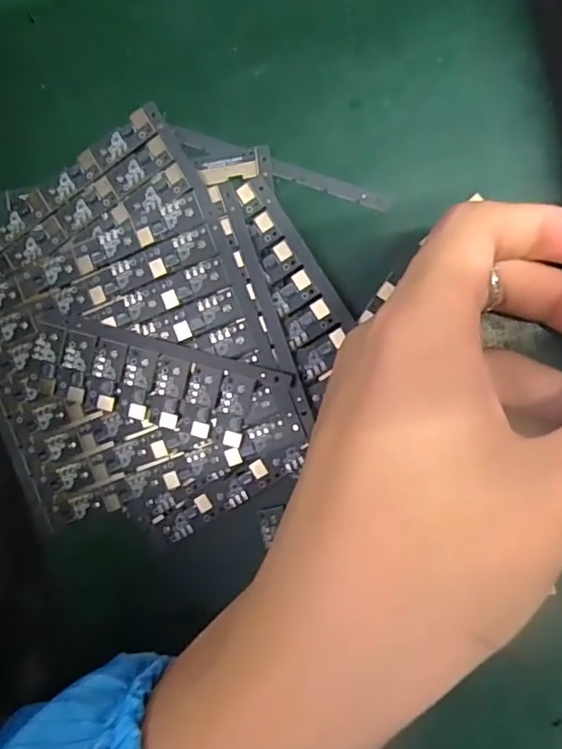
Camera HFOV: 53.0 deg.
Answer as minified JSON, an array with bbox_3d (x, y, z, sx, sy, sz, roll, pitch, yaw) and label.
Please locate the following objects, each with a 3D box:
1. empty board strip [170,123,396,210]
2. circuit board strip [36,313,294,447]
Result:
[{"bbox_3d":[-0.001,-0.076,0.204,0.085,0.004,0.007,20,97,8],"label":"empty board strip"},{"bbox_3d":[-0.047,0.002,0.204,0.091,0.004,0.029,15,92,9],"label":"circuit board strip"}]

